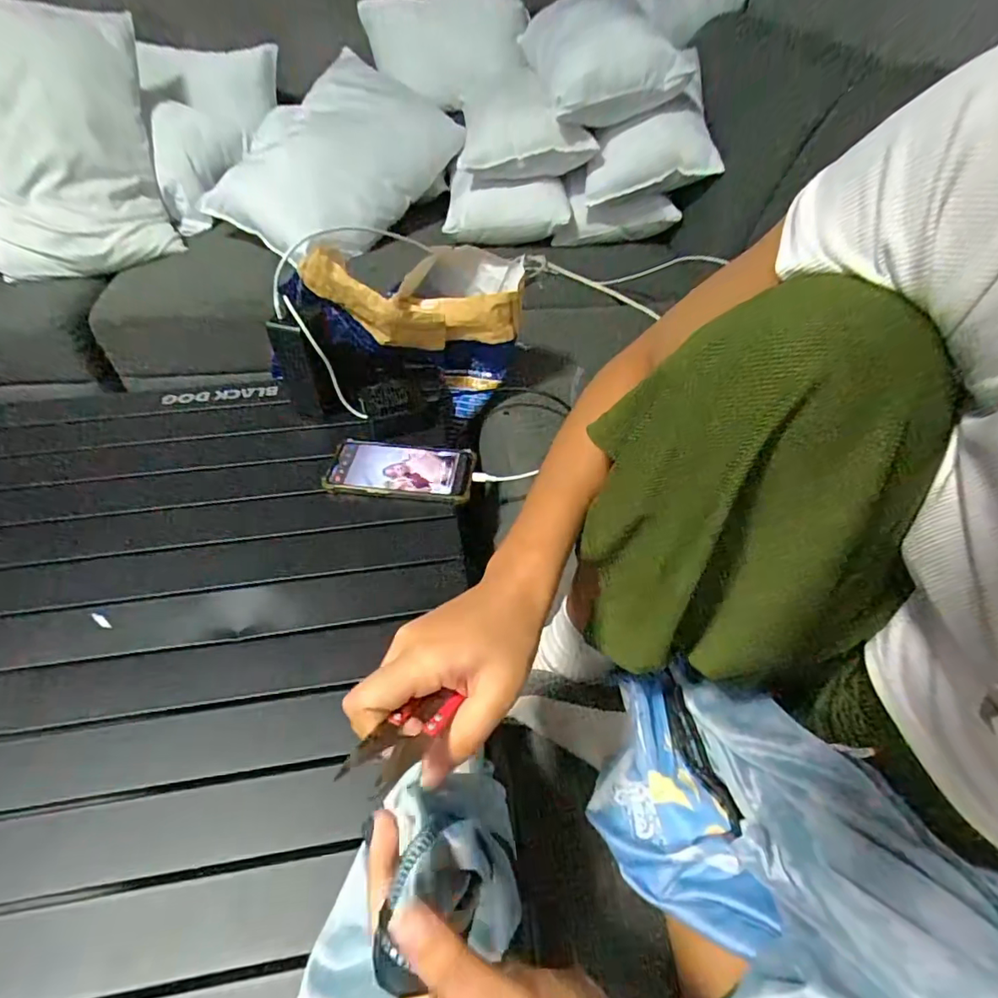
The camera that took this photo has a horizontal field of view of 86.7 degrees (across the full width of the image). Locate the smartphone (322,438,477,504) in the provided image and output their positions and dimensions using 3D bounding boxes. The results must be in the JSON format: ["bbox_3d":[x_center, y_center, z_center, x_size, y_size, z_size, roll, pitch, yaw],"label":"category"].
[{"bbox_3d":[-0.114,-0.035,0.618,0.165,0.016,0.084,3,47,3],"label":"smartphone"}]

